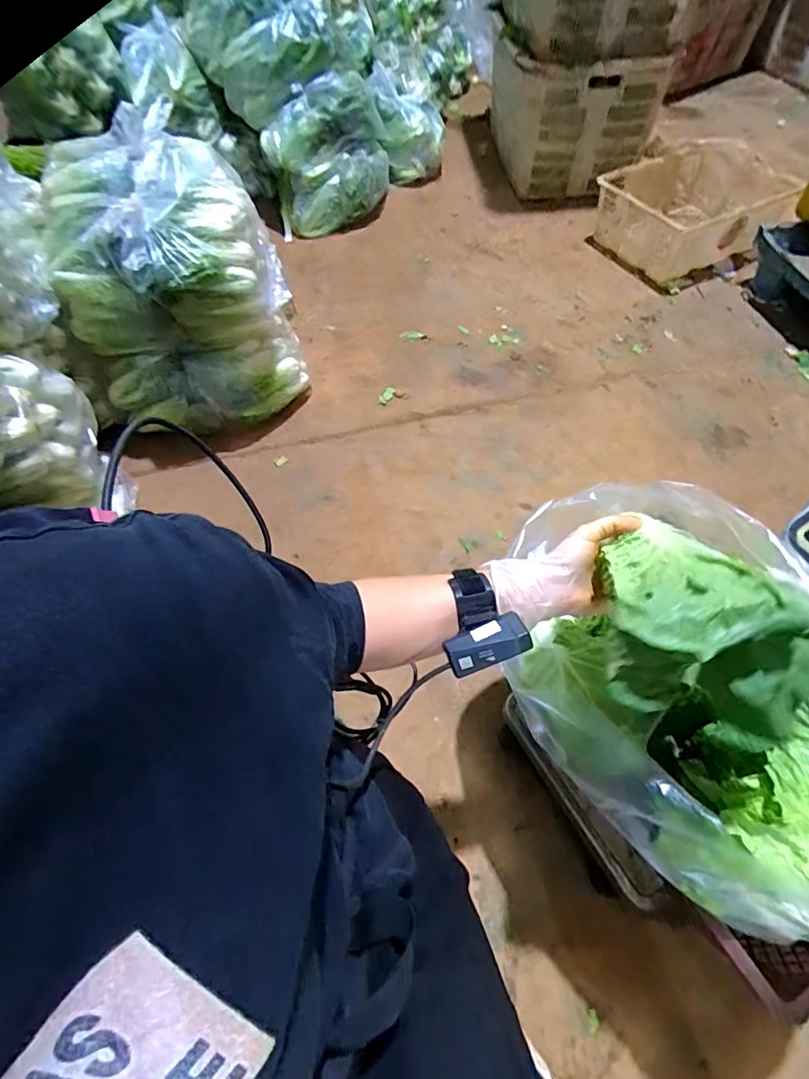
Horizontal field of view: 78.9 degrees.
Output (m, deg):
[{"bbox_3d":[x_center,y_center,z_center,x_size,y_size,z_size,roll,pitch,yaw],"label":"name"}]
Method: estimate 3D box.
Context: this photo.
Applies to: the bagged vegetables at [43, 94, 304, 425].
[{"bbox_3d":[-0.508,-0.613,1.100,0.430,0.412,0.661,-19,61,-10],"label":"bagged vegetables"}]

